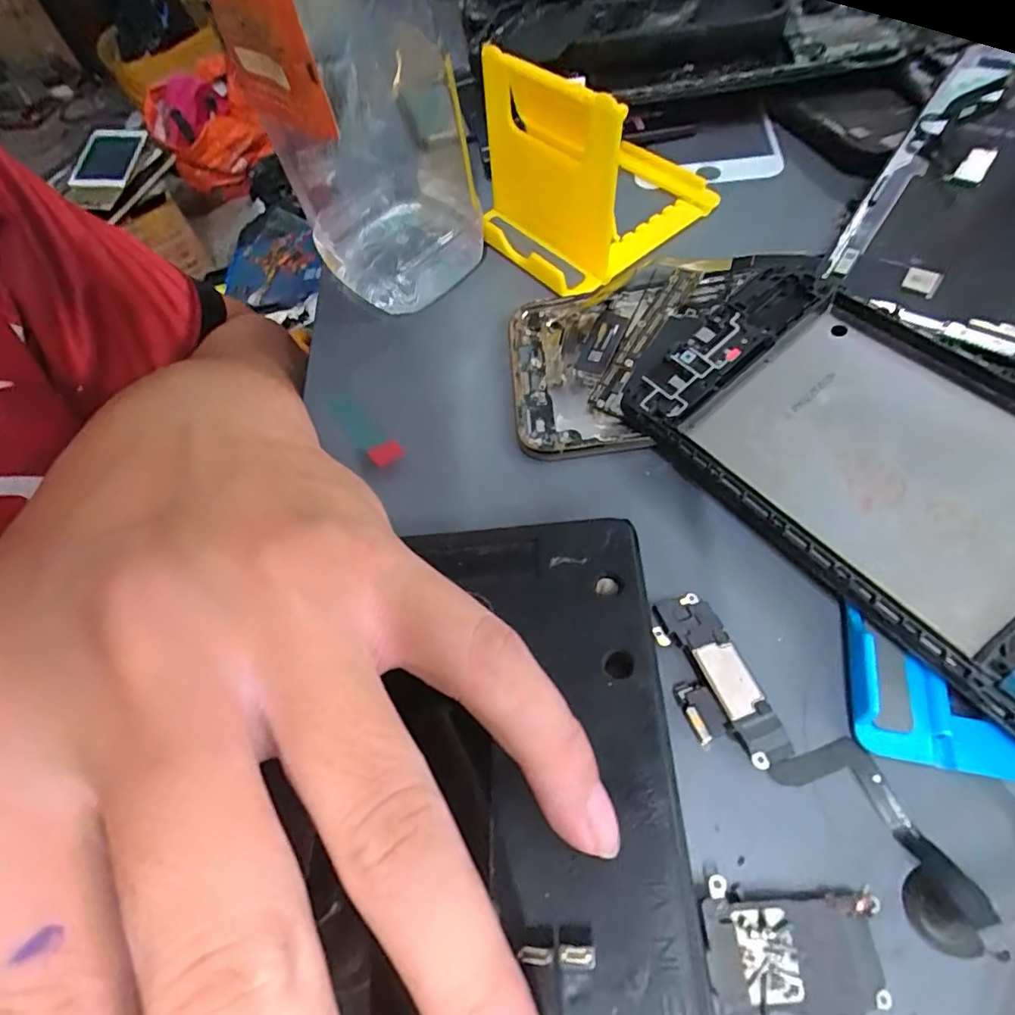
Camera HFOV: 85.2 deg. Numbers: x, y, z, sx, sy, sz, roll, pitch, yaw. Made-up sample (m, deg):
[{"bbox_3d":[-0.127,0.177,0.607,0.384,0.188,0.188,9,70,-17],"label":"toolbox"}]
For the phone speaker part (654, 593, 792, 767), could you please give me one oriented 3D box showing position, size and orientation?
[{"bbox_3d":[0.050,0.043,0.139,0.019,0.006,0.043,-21,60,-4],"label":"phone speaker part"}]

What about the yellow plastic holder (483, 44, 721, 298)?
[{"bbox_3d":[0.032,-0.142,0.216,0.081,0.061,0.083,-36,62,-12],"label":"yellow plastic holder"}]

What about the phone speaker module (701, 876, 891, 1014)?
[{"bbox_3d":[0.058,0.089,0.112,0.035,0.004,0.021,1,61,9],"label":"phone speaker module"}]

